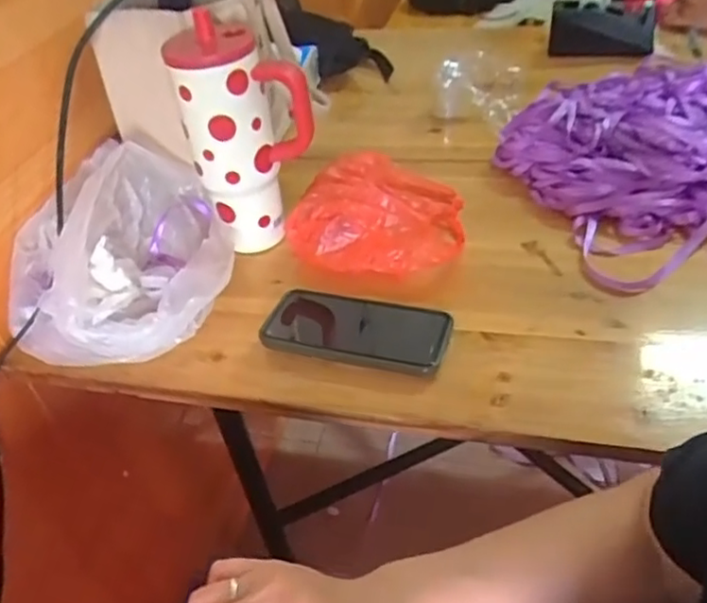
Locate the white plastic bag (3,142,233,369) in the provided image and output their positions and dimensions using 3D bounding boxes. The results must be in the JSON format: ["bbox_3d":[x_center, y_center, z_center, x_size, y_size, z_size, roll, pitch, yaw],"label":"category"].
[{"bbox_3d":[-0.229,-0.057,0.641,0.209,0.103,0.284,-12,41,-4],"label":"white plastic bag"}]

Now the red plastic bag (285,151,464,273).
[{"bbox_3d":[0.029,-0.099,0.689,0.172,0.052,0.180,5,43,15],"label":"red plastic bag"}]

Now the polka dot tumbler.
[{"bbox_3d":[-0.099,-0.147,0.634,0.108,0.207,0.081,23,50,30],"label":"polka dot tumbler"}]

